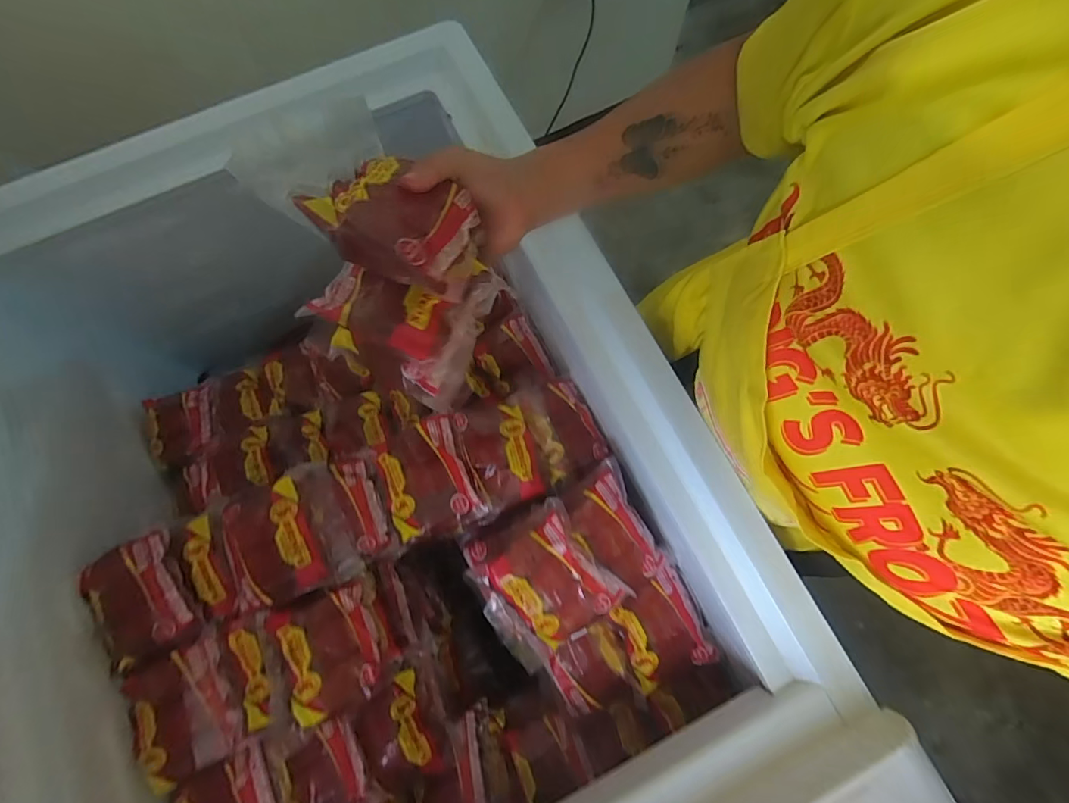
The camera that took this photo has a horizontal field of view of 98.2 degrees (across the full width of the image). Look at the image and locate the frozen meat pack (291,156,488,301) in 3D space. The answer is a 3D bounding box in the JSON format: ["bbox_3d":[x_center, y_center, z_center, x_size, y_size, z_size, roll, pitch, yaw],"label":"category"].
[{"bbox_3d":[-0.099,-0.125,0.345,0.114,0.044,0.108,37,52,-9],"label":"frozen meat pack"}]

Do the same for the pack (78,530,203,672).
[{"bbox_3d":[-0.442,0.219,0.511,0.101,0.027,0.129,-24,76,-7],"label":"pack"}]

